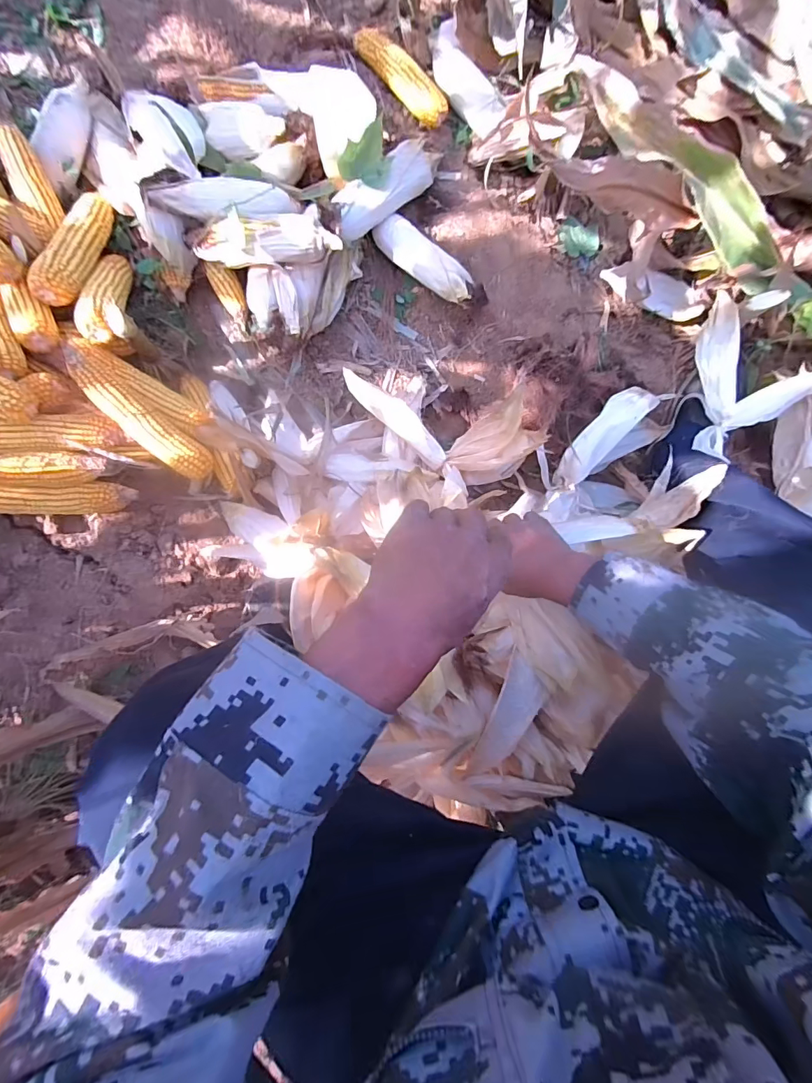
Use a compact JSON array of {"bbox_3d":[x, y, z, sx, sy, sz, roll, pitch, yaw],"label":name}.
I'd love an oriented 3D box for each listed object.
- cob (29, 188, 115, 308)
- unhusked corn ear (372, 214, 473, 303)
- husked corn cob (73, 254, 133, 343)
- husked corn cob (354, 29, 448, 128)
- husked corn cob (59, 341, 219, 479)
[{"bbox_3d":[-0.505,-0.454,0.679,0.050,0.043,0.220,8,67,-4],"label":"cob"},{"bbox_3d":[0.029,-0.460,0.734,0.184,0.045,0.052,42,86,-1],"label":"unhusked corn ear"},{"bbox_3d":[-0.461,-0.389,0.694,0.058,0.046,0.195,-5,59,-4],"label":"husked corn cob"},{"bbox_3d":[-0.007,-0.768,0.741,0.186,0.047,0.048,43,86,-1],"label":"husked corn cob"},{"bbox_3d":[-0.399,-0.191,0.665,0.056,0.051,0.246,-45,108,-4],"label":"husked corn cob"}]

